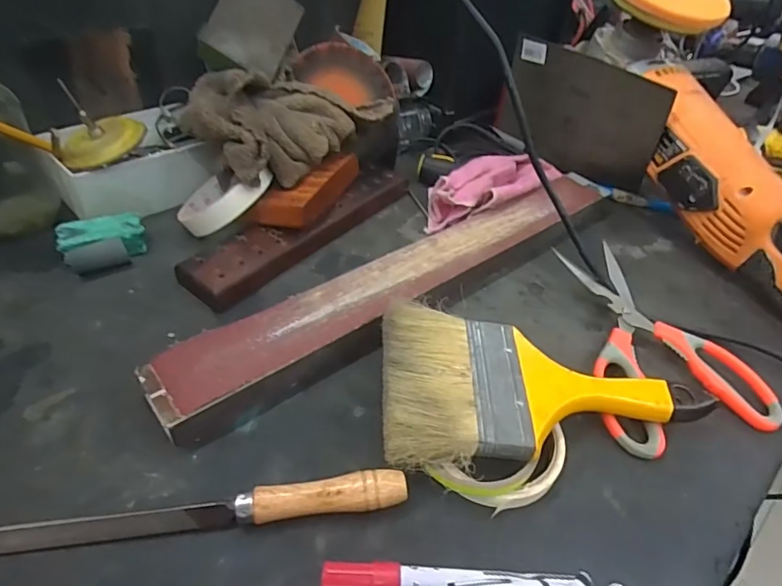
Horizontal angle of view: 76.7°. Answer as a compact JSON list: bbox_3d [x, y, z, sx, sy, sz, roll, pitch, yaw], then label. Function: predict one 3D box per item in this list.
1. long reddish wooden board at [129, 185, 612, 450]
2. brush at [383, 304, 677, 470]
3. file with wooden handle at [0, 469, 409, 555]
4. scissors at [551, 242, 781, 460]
[{"bbox_3d":[0.037,-0.018,0.416,0.460,0.028,0.060,-27,52,-31],"label":"long reddish wooden board"},{"bbox_3d":[0.087,0.062,0.319,0.185,0.017,0.105,8,46,-6],"label":"brush"},{"bbox_3d":[-0.150,0.115,0.250,0.315,0.015,0.019,-2,43,-10],"label":"file with wooden handle"},{"bbox_3d":[0.192,0.032,0.389,0.135,0.023,0.183,-7,44,-15],"label":"scissors"}]

